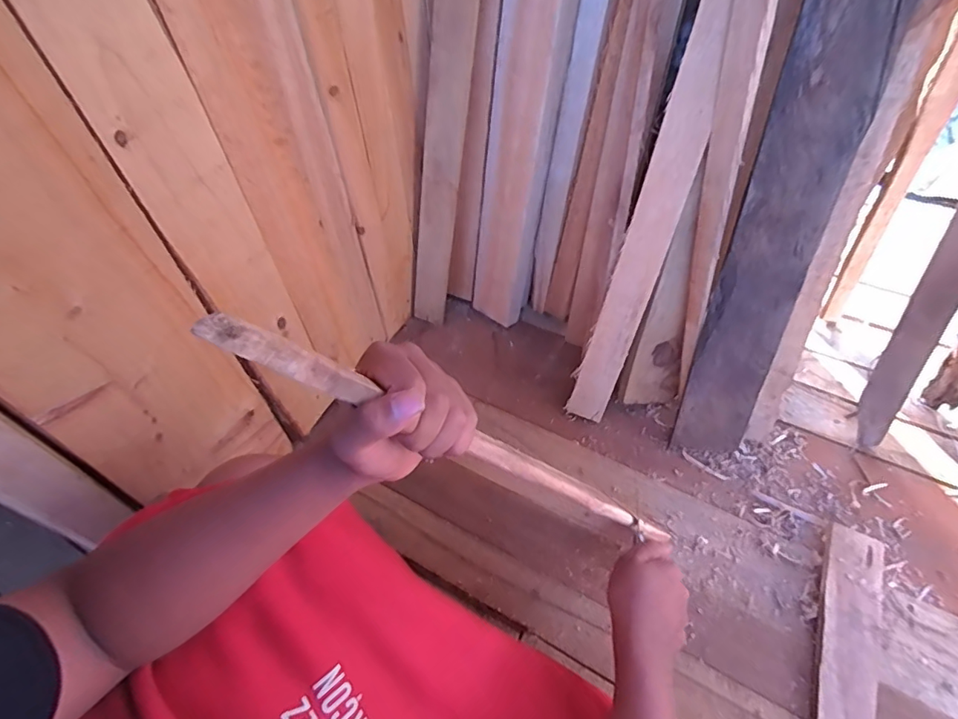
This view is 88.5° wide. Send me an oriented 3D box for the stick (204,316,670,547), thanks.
[{"bbox_3d":[0.042,0.093,0.405,0.009,0.538,0.019,33,89,47],"label":"stick"}]

